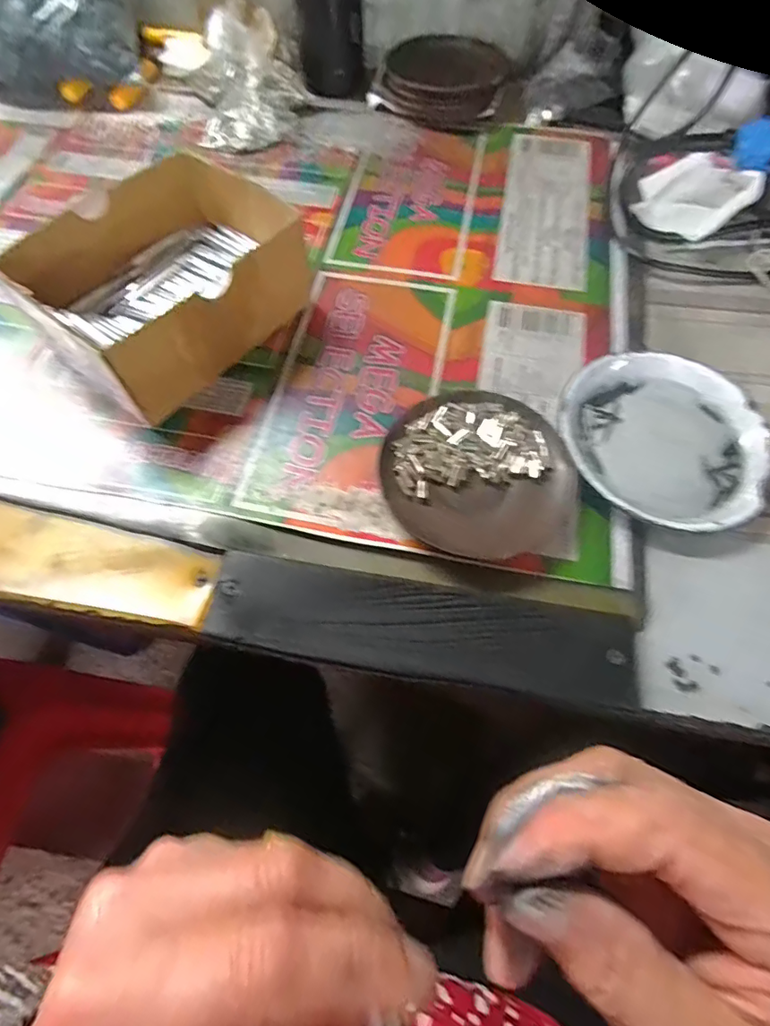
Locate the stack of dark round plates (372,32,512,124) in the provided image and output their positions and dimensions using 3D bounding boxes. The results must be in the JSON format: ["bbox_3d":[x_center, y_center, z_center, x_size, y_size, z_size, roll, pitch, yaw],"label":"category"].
[{"bbox_3d":[0.058,-0.424,0.509,0.122,0.031,0.097,20,65,9],"label":"stack of dark round plates"}]

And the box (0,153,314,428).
[{"bbox_3d":[-0.148,-0.155,0.355,0.122,0.069,0.162,36,69,16],"label":"box"}]

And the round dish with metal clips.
[{"bbox_3d":[0.057,-0.025,0.322,0.110,0.017,0.116,0,64,-1],"label":"round dish with metal clips"}]

